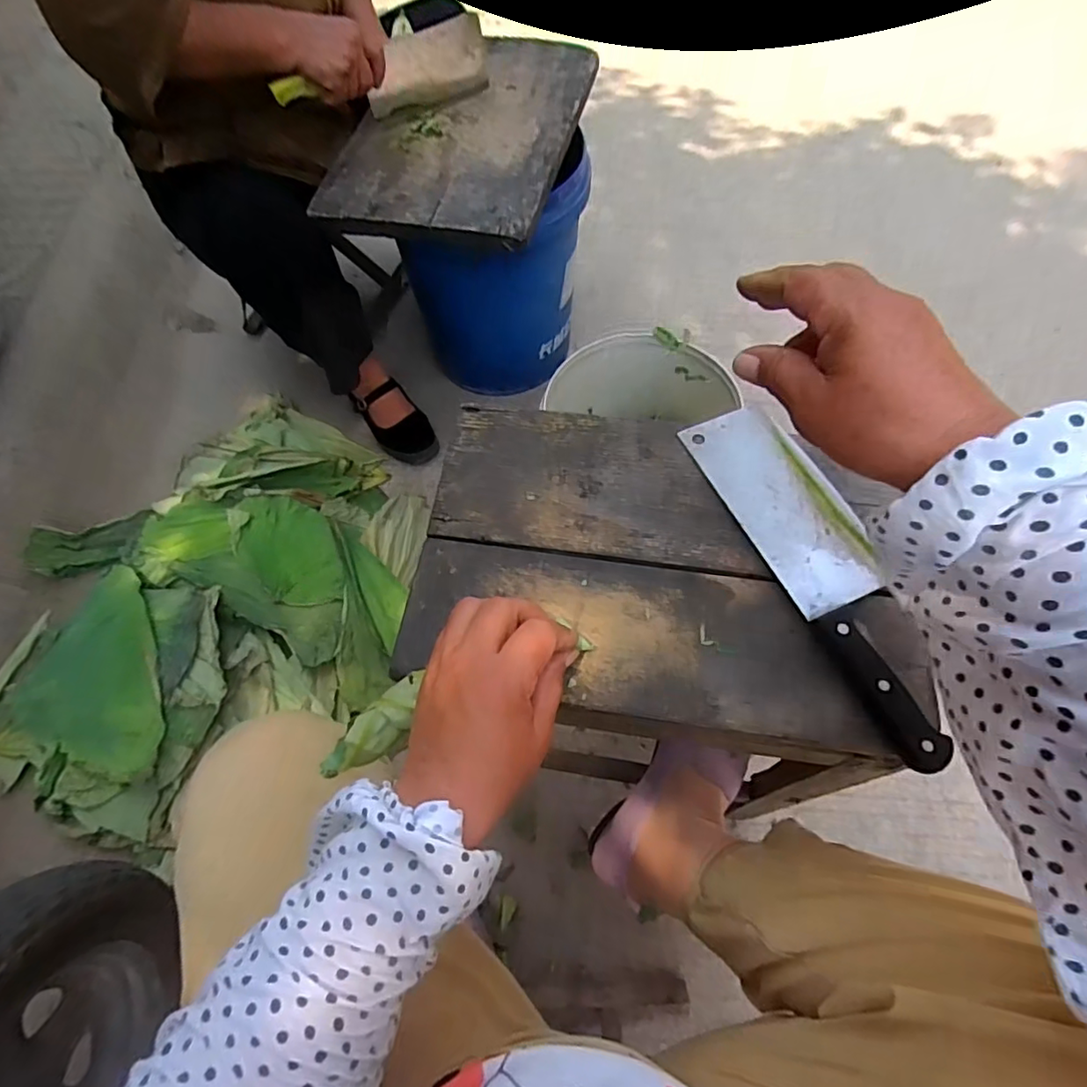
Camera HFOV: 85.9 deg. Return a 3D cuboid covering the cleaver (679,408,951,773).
[{"bbox_3d":[0.202,0.007,0.415,0.079,0.022,0.277,-22,64,-7],"label":"cleaver"}]

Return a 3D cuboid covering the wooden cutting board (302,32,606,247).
[{"bbox_3d":[-0.104,-0.582,0.812,0.281,0.028,0.438,11,65,9],"label":"wooden cutting board"}]

